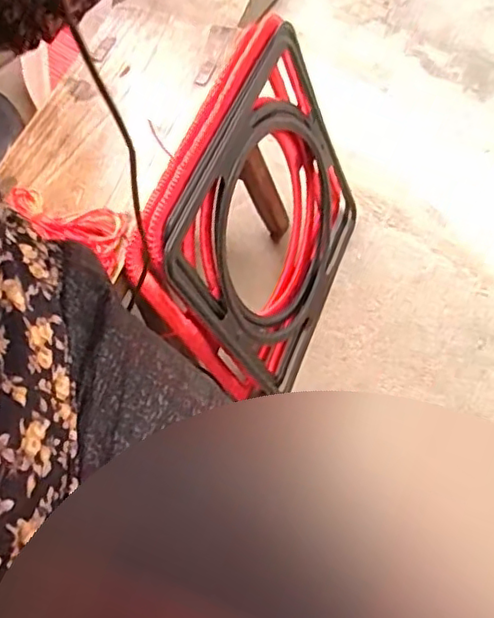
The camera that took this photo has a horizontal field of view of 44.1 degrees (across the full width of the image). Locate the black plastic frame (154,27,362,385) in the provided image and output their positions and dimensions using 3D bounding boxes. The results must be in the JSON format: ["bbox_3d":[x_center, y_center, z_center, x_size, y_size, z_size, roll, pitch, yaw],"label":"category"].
[{"bbox_3d":[0.039,-0.099,0.763,0.034,0.360,0.365,11,65,32],"label":"black plastic frame"}]

